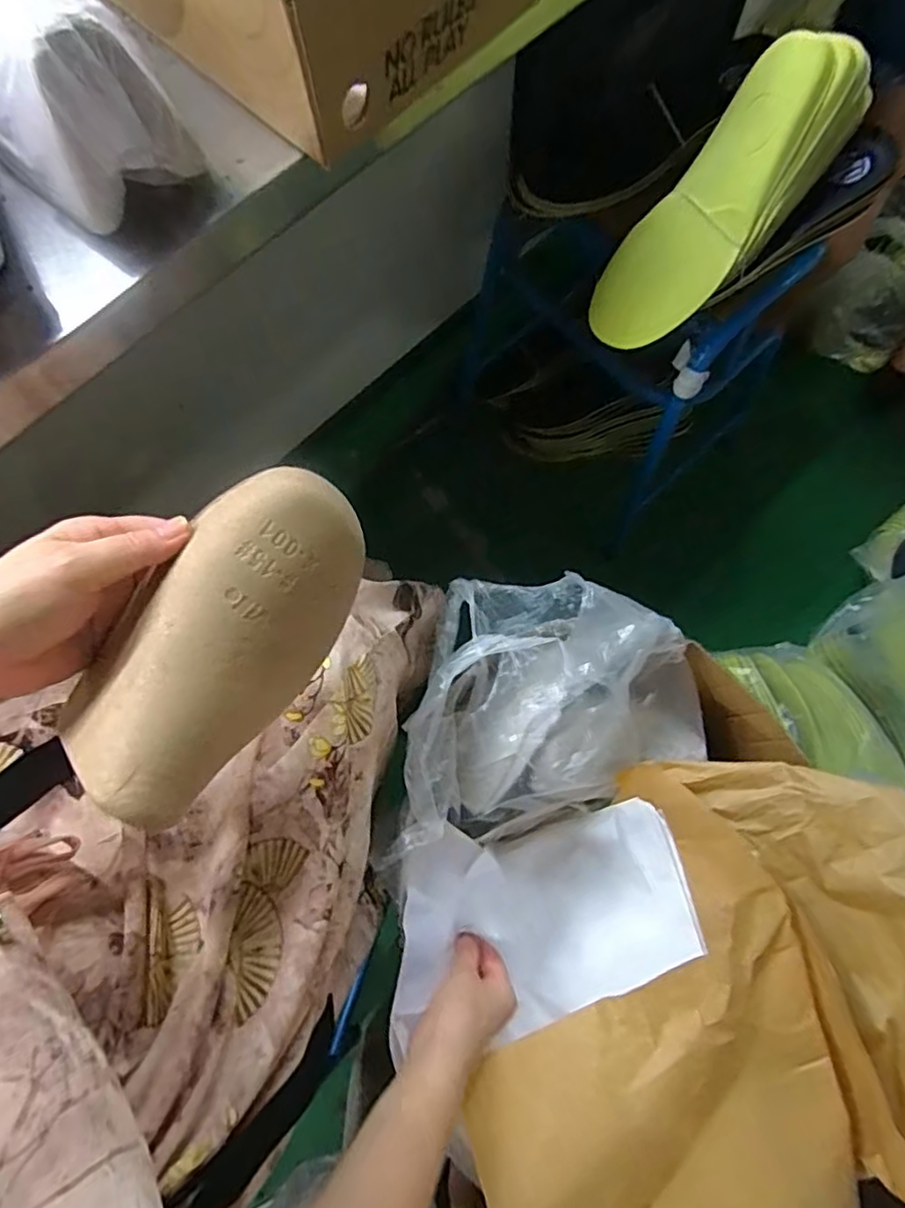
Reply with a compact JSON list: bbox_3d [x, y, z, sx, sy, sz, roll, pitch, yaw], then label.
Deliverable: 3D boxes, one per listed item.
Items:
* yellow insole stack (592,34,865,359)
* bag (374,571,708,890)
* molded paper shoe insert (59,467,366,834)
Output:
[{"bbox_3d":[0.258,-0.389,0.607,0.110,0.067,0.316,43,100,11],"label":"yellow insole stack"},{"bbox_3d":[0.108,0.106,0.611,0.277,0.145,0.260,1,76,2],"label":"bag"},{"bbox_3d":[-0.119,0.014,0.323,0.085,0.041,0.183,31,77,9],"label":"molded paper shoe insert"}]

